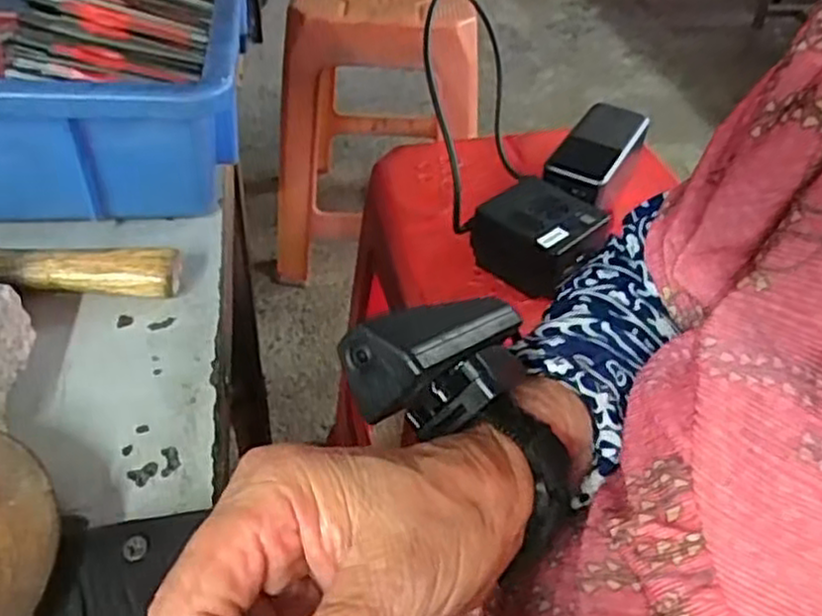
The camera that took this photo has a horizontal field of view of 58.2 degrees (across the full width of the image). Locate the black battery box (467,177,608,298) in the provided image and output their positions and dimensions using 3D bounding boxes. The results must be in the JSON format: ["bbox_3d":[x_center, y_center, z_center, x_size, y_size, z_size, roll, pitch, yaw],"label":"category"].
[{"bbox_3d":[0.097,-0.057,0.570,0.082,0.051,0.077,34,50,29],"label":"black battery box"}]

